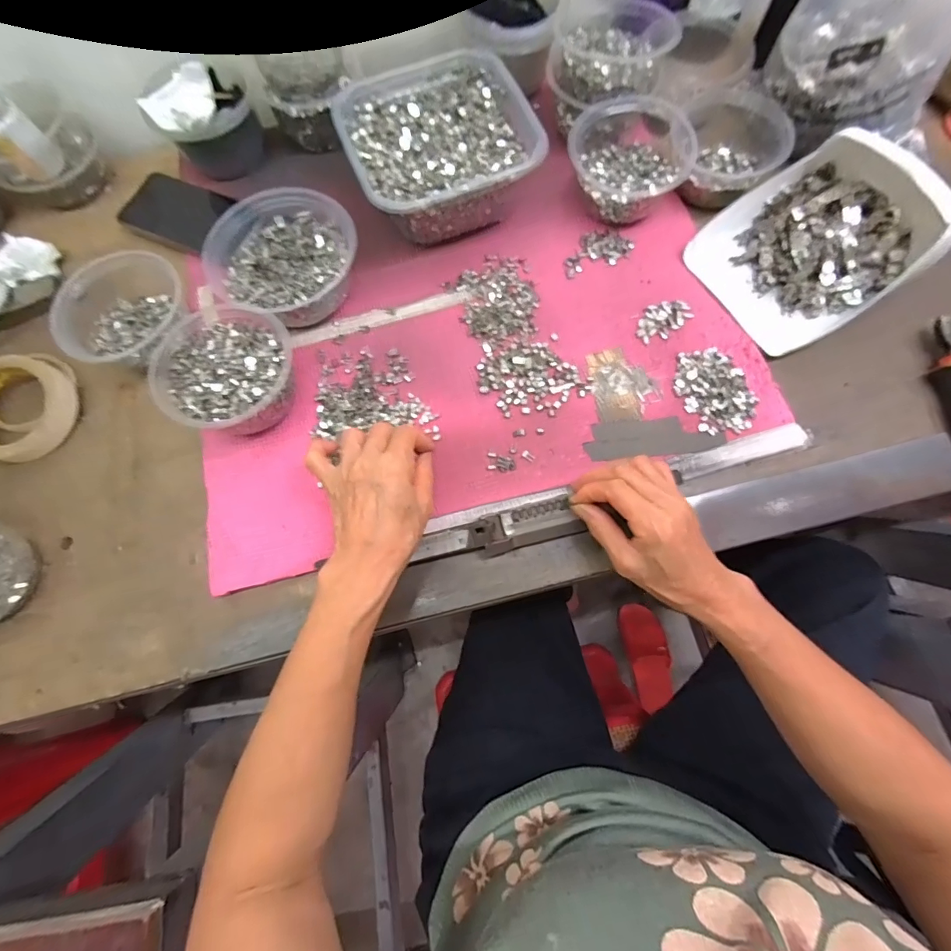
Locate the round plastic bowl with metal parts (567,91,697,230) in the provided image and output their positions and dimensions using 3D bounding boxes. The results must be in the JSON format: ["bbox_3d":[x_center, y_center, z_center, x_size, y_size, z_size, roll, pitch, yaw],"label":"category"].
[{"bbox_3d":[0.153,-0.313,0.458,0.113,0.064,0.106,0,73,1],"label":"round plastic bowl with metal parts"}]

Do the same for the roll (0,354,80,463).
[{"bbox_3d":[-0.440,-0.065,0.438,0.099,0.036,0.099,-1,72,2],"label":"roll"}]

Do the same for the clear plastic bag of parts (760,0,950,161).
[{"bbox_3d":[0.361,-0.413,0.409,0.131,0.183,0.118,-18,72,-4],"label":"clear plastic bag of parts"}]

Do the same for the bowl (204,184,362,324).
[{"bbox_3d":[-0.181,-0.206,0.442,0.133,0.056,0.130,0,73,1],"label":"bowl"}]

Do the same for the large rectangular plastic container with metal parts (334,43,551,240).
[{"bbox_3d":[-0.039,-0.327,0.464,0.174,0.073,0.179,-20,74,-5],"label":"large rectangular plastic container with metal parts"}]

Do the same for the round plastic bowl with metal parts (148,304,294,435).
[{"bbox_3d":[-0.218,-0.090,0.409,0.119,0.062,0.111,0,73,1],"label":"round plastic bowl with metal parts"}]

